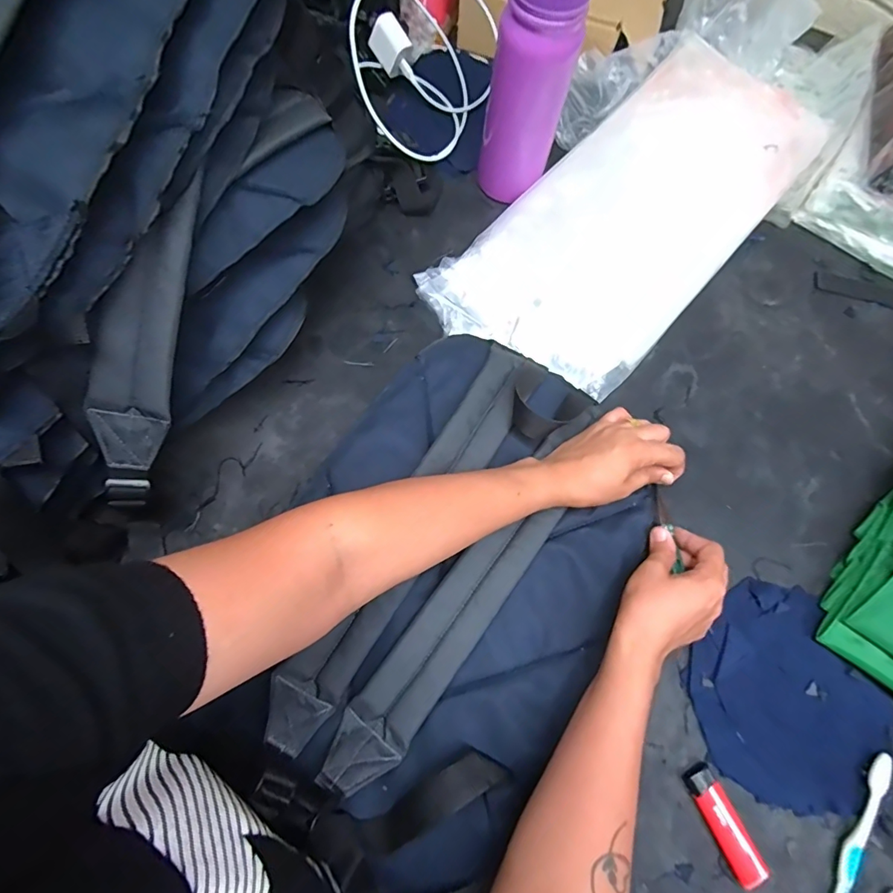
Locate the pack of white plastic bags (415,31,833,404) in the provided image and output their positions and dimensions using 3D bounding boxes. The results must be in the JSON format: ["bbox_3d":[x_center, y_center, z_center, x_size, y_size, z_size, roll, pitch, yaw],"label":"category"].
[{"bbox_3d":[0.220,-0.269,0.527,0.227,0.038,0.495,44,78,9],"label":"pack of white plastic bags"}]

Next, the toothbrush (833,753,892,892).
[{"bbox_3d":[0.314,0.328,0.360,0.014,0.015,0.179,29,72,6],"label":"toothbrush"}]

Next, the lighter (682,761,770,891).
[{"bbox_3d":[0.221,0.297,0.366,0.027,0.015,0.080,-24,74,-11],"label":"lighter"}]

